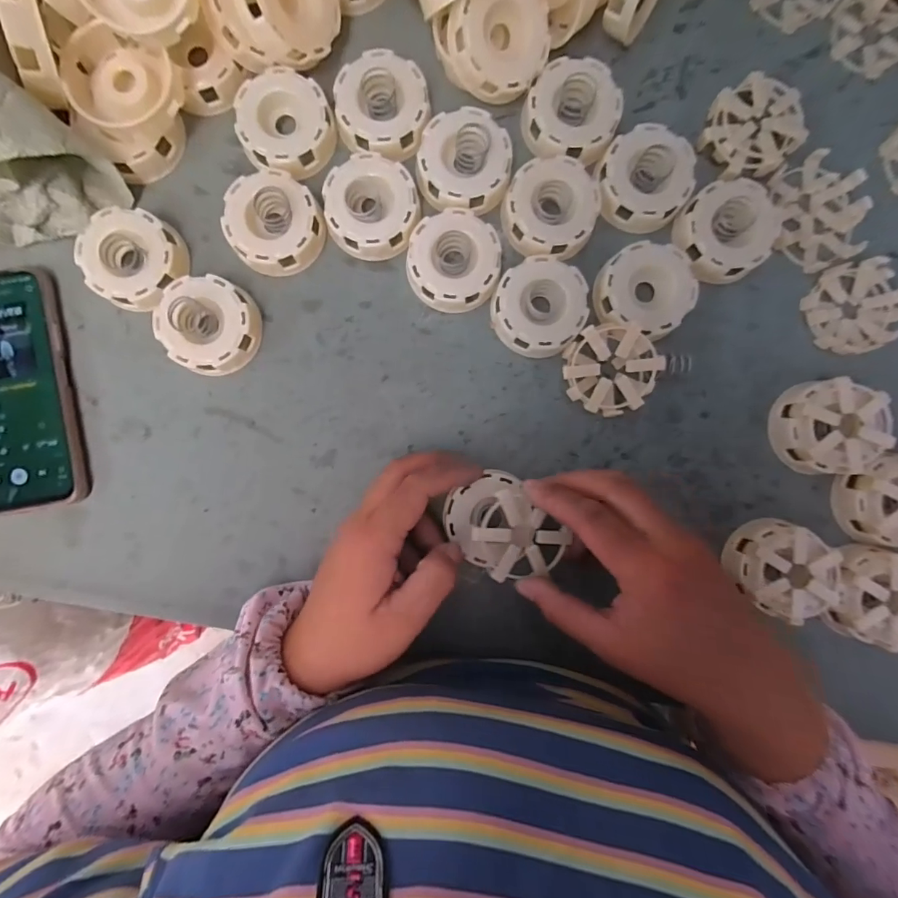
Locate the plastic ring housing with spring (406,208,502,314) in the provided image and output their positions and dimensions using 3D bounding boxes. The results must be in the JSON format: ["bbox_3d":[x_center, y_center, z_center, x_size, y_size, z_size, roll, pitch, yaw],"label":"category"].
[{"bbox_3d":[0.004,-0.131,0.314,0.062,0.025,0.066,1,92,-1],"label":"plastic ring housing with spring"}]

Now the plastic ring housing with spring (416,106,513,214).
[{"bbox_3d":[0.011,-0.201,0.309,0.063,0.024,0.066,5,92,-1],"label":"plastic ring housing with spring"}]

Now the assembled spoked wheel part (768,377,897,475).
[{"bbox_3d":[0.266,-0.016,0.313,0.061,0.030,0.063,0,92,-1],"label":"assembled spoked wheel part"}]

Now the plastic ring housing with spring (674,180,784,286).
[{"bbox_3d":[0.197,-0.154,0.314,0.063,0.025,0.064,0,92,-1],"label":"plastic ring housing with spring"}]

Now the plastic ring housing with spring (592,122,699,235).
[{"bbox_3d":[0.139,-0.191,0.315,0.063,0.028,0.070,40,91,-2],"label":"plastic ring housing with spring"}]

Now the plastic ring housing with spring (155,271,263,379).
[{"bbox_3d":[-0.168,-0.086,0.313,0.063,0.025,0.063,0,92,-1],"label":"plastic ring housing with spring"}]

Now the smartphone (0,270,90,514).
[{"bbox_3d":[-0.307,-0.039,0.314,0.076,0.014,0.163,-9,92,-1],"label":"smartphone"}]

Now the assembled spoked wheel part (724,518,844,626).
[{"bbox_3d":[0.233,0.083,0.314,0.060,0.032,0.064,0,92,-1],"label":"assembled spoked wheel part"}]

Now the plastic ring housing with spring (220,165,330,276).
[{"bbox_3d":[-0.123,-0.157,0.310,0.065,0.029,0.062,0,92,-1],"label":"plastic ring housing with spring"}]

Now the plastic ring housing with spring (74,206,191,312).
[{"bbox_3d":[-0.219,-0.132,0.311,0.063,0.025,0.063,0,92,-1],"label":"plastic ring housing with spring"}]

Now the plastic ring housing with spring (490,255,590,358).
[{"bbox_3d":[0.064,-0.099,0.317,0.064,0.018,0.064,0,92,-1],"label":"plastic ring housing with spring"}]

